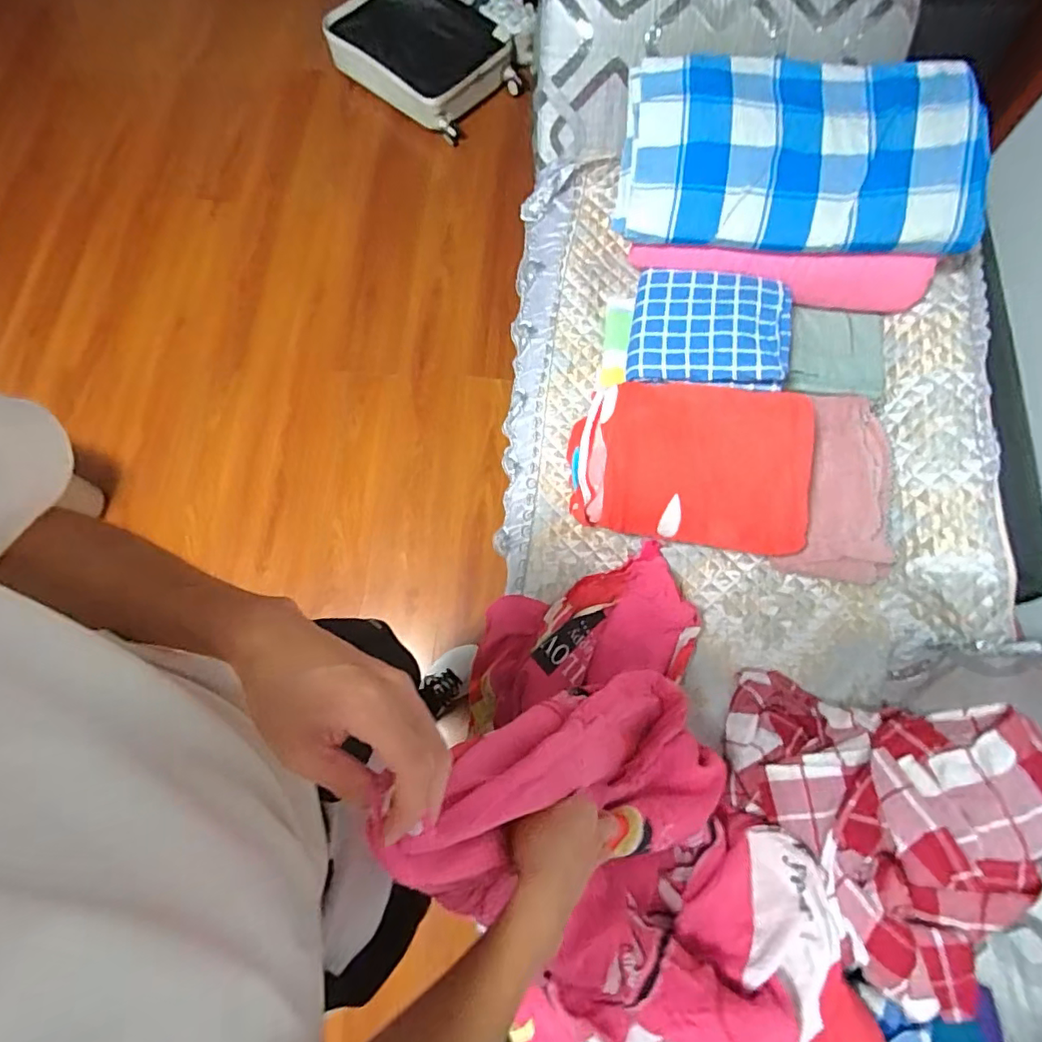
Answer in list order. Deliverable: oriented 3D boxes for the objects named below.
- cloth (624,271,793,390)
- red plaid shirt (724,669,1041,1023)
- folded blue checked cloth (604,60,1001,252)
[{"bbox_3d":[0.342,-0.344,1.005,0.275,0.047,0.234,7,74,3],"label":"cloth"},{"bbox_3d":[0.478,0.420,0.771,0.330,0.244,0.361,12,74,4],"label":"red plaid shirt"},{"bbox_3d":[0.478,-0.657,0.975,0.580,0.121,0.347,8,74,3],"label":"folded blue checked cloth"}]

